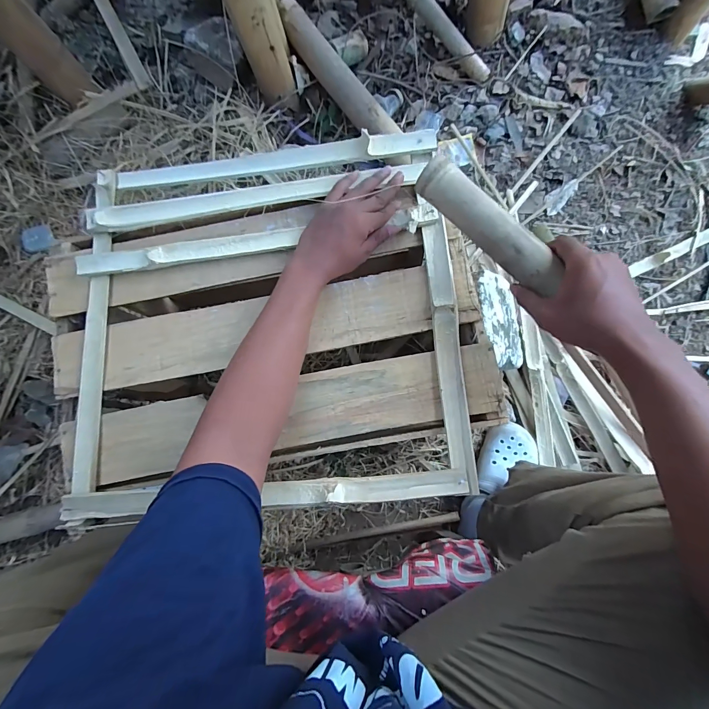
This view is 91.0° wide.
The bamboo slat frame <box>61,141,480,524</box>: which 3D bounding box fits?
[{"bbox_3d":[-0.121,-0.049,0.466,0.512,0.034,0.482,-5,81,2],"label":"bamboo slat frame"}]

